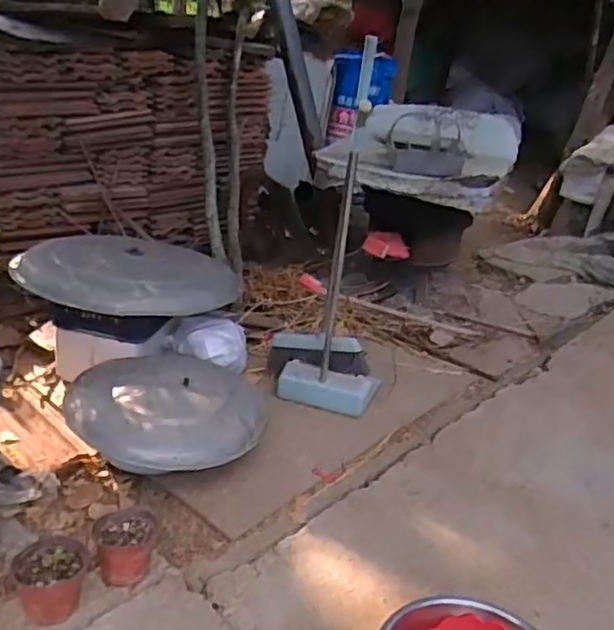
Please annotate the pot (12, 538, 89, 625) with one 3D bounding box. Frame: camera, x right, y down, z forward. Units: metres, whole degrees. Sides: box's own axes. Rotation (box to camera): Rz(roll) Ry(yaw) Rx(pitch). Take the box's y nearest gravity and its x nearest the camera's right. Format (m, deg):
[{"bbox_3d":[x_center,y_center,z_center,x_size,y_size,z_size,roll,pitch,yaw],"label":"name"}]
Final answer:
[{"bbox_3d":[-0.432,0.450,1.080,0.112,0.083,0.124,-1,28,-18],"label":"pot"}]

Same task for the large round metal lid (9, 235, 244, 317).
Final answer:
[{"bbox_3d":[-0.477,-0.123,1.735,0.583,0.096,0.477,4,27,-9],"label":"large round metal lid"}]

